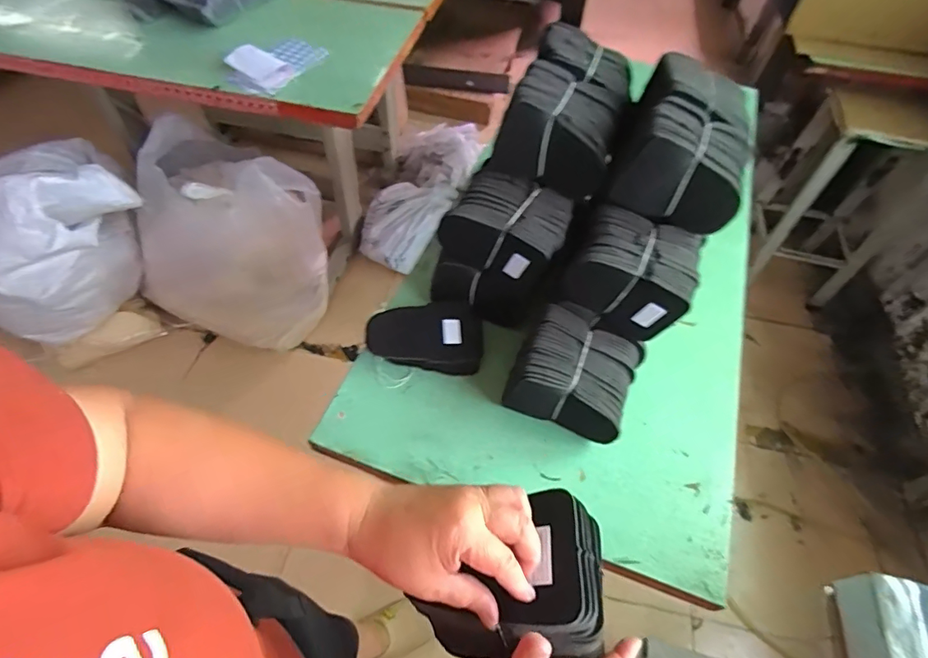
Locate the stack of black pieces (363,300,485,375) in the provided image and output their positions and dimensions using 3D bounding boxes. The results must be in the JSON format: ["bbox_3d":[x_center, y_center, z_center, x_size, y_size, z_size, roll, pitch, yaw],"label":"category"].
[{"bbox_3d":[-0.055,0.006,0.709,0.161,0.035,0.102,6,55,0],"label":"stack of black pieces"}]

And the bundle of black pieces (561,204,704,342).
[{"bbox_3d":[0.218,-0.072,0.646,0.154,0.109,0.120,21,57,11],"label":"bundle of black pieces"}]

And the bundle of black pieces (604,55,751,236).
[{"bbox_3d":[0.299,-0.257,0.658,0.159,0.108,0.230,17,56,8],"label":"bundle of black pieces"}]

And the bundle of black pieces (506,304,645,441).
[{"bbox_3d":[0.148,0.058,0.651,0.151,0.111,0.142,21,57,11],"label":"bundle of black pieces"}]

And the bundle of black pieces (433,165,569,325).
[{"bbox_3d":[0.053,-0.111,0.699,0.155,0.166,0.124,18,56,8],"label":"bundle of black pieces"}]

